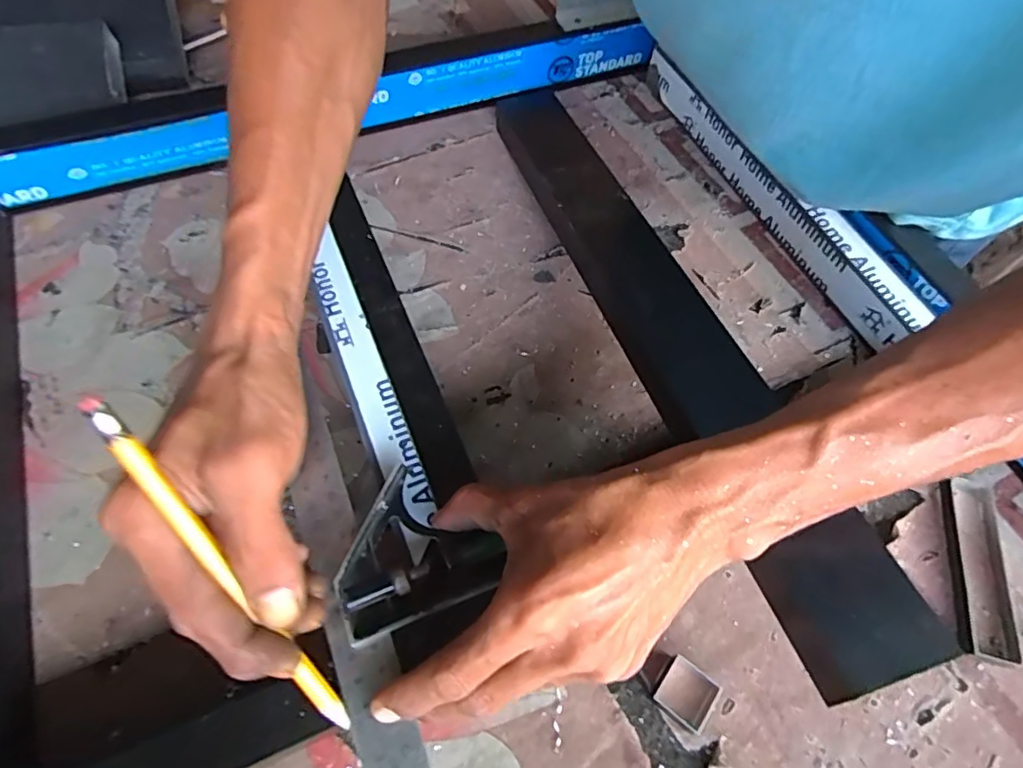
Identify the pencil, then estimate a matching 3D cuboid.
[{"bbox_3d":[-0.101,0.071,0.205,0.008,0.005,0.157,-33,111,-19],"label":"pencil"}]

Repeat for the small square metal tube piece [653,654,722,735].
[{"bbox_3d":[0.089,0.155,0.287,0.026,0.010,0.027,34,65,14],"label":"small square metal tube piece"}]

